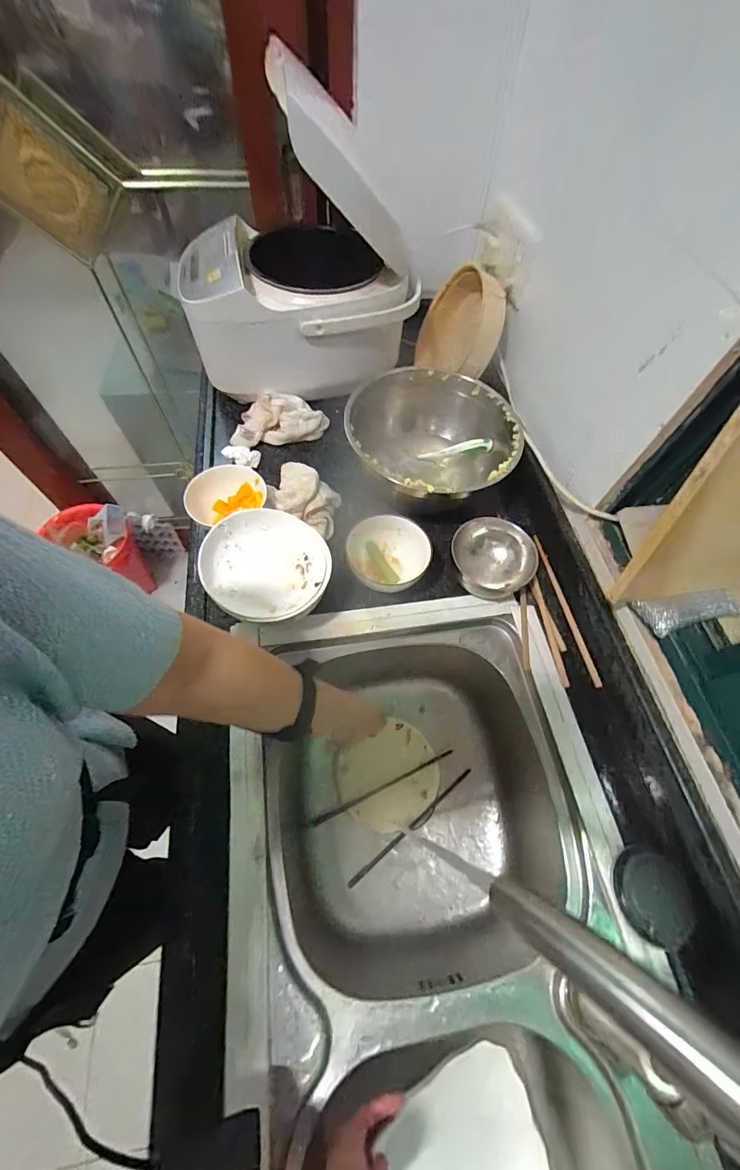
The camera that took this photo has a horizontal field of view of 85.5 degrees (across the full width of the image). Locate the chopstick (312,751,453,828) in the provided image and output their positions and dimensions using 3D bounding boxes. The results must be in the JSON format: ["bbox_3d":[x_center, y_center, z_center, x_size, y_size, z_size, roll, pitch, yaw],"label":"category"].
[{"bbox_3d":[0.022,0.307,0.611,0.231,0.012,0.009,-22,65,-13],"label":"chopstick"}]

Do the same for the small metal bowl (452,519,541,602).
[{"bbox_3d":[0.174,-0.033,0.563,0.110,0.064,0.098,5,62,1],"label":"small metal bowl"}]

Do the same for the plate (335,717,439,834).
[{"bbox_3d":[0.030,0.297,0.616,0.150,0.020,0.134,-29,67,-16],"label":"plate"}]

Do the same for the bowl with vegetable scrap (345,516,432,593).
[{"bbox_3d":[0.024,-0.036,0.563,0.111,0.057,0.107,1,62,-1],"label":"bowl with vegetable scrap"}]

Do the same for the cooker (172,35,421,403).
[{"bbox_3d":[-0.122,-0.532,0.624,0.325,0.338,0.280,-5,62,-5],"label":"cooker"}]

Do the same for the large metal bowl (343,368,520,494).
[{"bbox_3d":[0.094,-0.209,0.618,0.241,0.108,0.248,1,62,-1],"label":"large metal bowl"}]

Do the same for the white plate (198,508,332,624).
[{"bbox_3d":[-0.128,-0.021,0.499,0.151,0.038,0.148,1,62,-1],"label":"white plate"}]

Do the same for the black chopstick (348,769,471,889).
[{"bbox_3d":[0.064,0.355,0.591,0.231,0.014,0.009,-34,68,-18],"label":"black chopstick"}]

